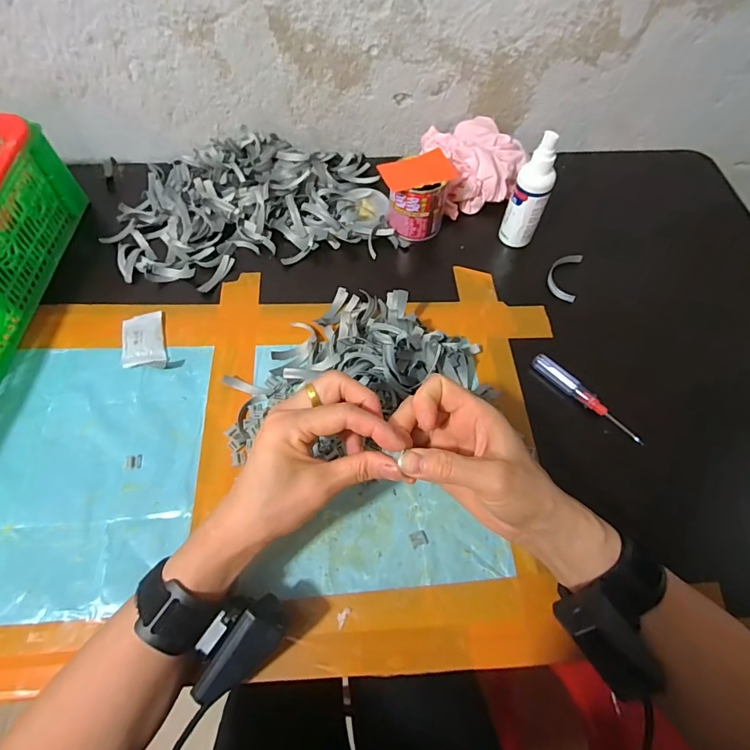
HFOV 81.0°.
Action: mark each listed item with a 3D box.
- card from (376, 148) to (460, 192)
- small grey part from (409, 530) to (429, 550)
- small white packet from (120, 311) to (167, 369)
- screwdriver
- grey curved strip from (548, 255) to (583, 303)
[{"bbox_3d":[0.047,-0.225,0.483,0.076,0.006,0.046,-22,70,-9],"label":"card"},{"bbox_3d":[0.036,0.134,0.360,0.014,0.004,0.012,-19,62,-11],"label":"small grey part"},{"bbox_3d":[-0.238,-0.036,0.450,0.040,0.011,0.069,-16,61,-9],"label":"small white packet"},{"bbox_3d":[0.204,0.021,0.426,0.014,0.015,0.119,-35,66,-19],"label":"screwdriver"},{"bbox_3d":[0.216,-0.113,0.503,0.033,0.014,0.066,16,61,9],"label":"grey curved strip"}]

